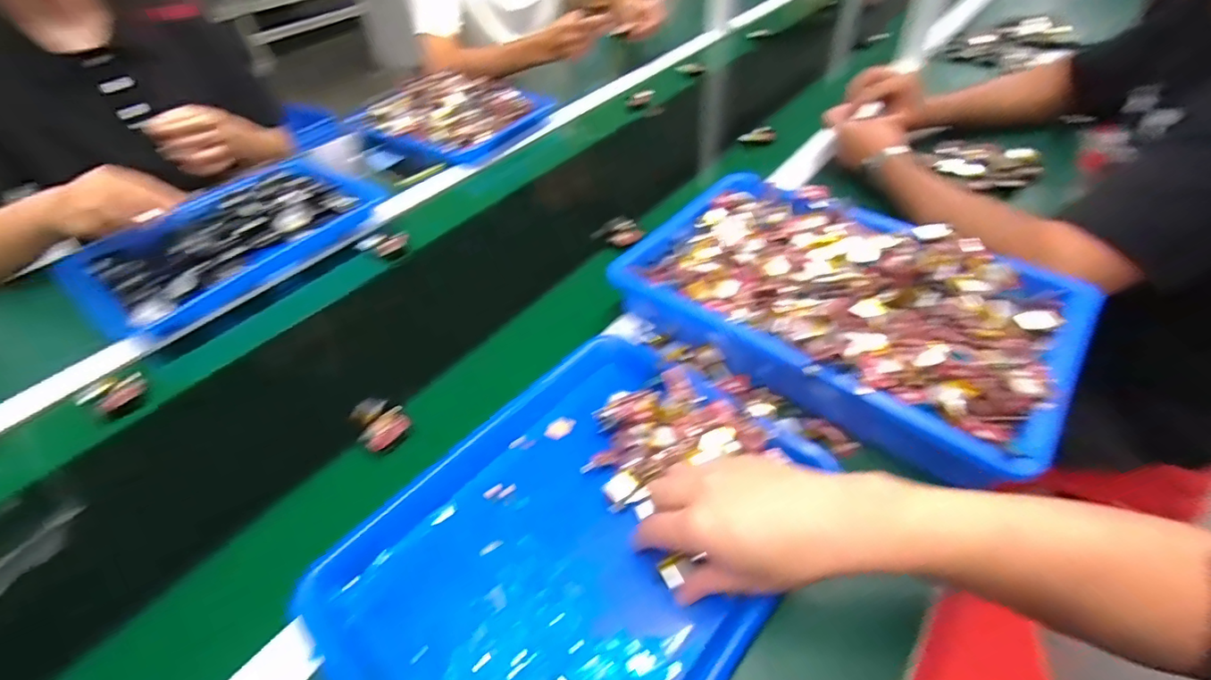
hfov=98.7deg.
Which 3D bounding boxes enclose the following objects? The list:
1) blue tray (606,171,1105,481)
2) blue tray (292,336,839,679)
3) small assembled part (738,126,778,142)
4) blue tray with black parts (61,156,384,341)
[{"bbox_3d":[0.215,-0.045,0.501,0.380,0.069,0.237,31,55,30],"label":"blue tray"},{"bbox_3d":[-0.017,0.144,0.376,0.250,0.039,0.320,31,55,30],"label":"blue tray"},{"bbox_3d":[0.244,-0.329,0.838,0.062,0.019,0.021,8,44,35],"label":"small assembled part"},{"bbox_3d":[-0.483,-0.144,0.666,0.215,0.037,0.331,24,51,25],"label":"blue tray with black parts"}]

